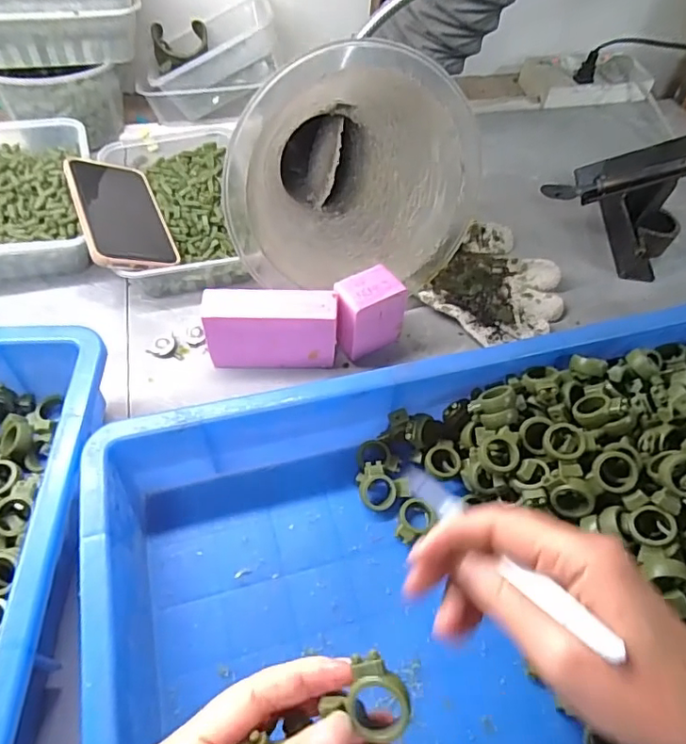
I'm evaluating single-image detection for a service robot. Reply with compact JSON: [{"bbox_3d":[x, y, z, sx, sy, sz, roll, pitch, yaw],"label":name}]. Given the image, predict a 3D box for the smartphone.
[{"bbox_3d":[-0.212,-0.154,0.518,0.079,0.007,0.151,-3,52,-38],"label":"smartphone"}]

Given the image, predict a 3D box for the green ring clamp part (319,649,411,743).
[{"bbox_3d":[0.011,0.142,0.232,0.035,0.015,0.032,-2,79,10],"label":"green ring clamp part"}]

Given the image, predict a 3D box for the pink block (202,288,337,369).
[{"bbox_3d":[-0.060,-0.037,0.465,0.106,0.069,0.038,2,54,-4],"label":"pink block"}]

